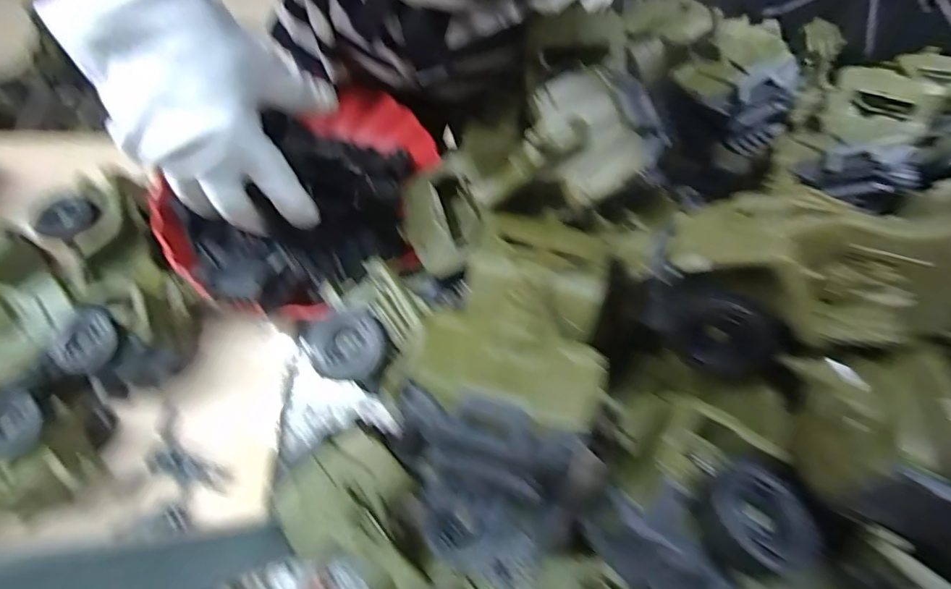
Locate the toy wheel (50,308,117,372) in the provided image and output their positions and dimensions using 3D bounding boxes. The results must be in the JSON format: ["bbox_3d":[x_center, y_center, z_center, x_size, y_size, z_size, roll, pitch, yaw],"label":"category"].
[{"bbox_3d":[-0.279,0.034,0.330,0.043,0.011,0.046,0,68,0],"label":"toy wheel"}]

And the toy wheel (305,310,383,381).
[{"bbox_3d":[-0.075,0.029,0.263,0.043,0.009,0.039,3,68,1],"label":"toy wheel"}]

